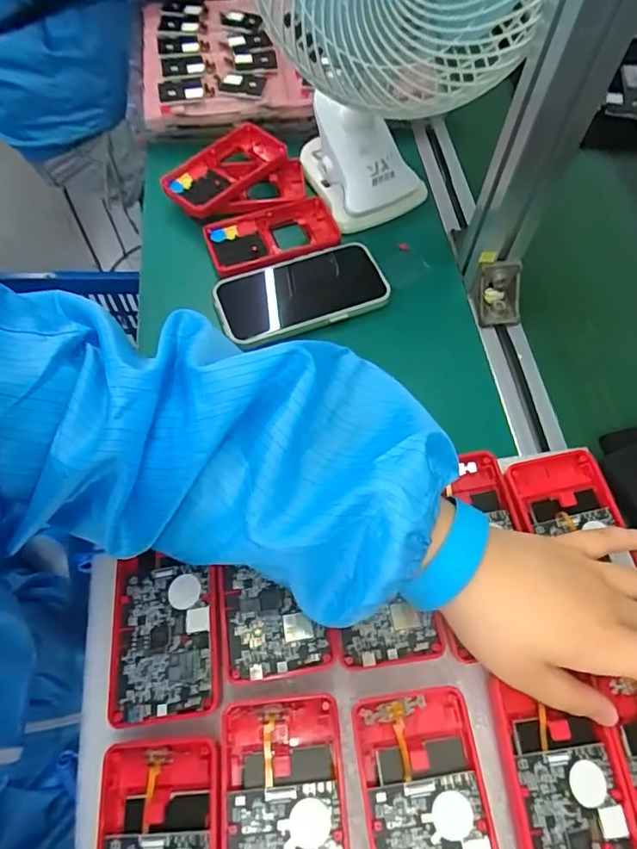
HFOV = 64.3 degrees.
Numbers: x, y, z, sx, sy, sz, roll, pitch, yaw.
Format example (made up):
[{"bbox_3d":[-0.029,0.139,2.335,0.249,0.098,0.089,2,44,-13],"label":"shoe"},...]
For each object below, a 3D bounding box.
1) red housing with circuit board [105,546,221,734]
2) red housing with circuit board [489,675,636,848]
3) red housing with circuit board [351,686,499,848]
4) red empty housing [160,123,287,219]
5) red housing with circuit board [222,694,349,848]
[{"bbox_3d":[-0.089,0.119,0.291,0.062,0.017,0.098,-6,63,-7],"label":"red housing with circuit board"},{"bbox_3d":[0.129,0.195,0.254,0.061,0.013,0.109,-1,62,-4],"label":"red housing with circuit board"},{"bbox_3d":[0.056,0.199,0.247,0.061,0.009,0.120,-6,63,-7],"label":"red housing with circuit board"},{"bbox_3d":[-0.095,-0.253,0.503,0.066,0.024,0.118,35,68,17],"label":"red empty housing"},{"bbox_3d":[-0.016,0.202,0.246,0.061,0.009,0.120,-3,62,-5],"label":"red housing with circuit board"}]

